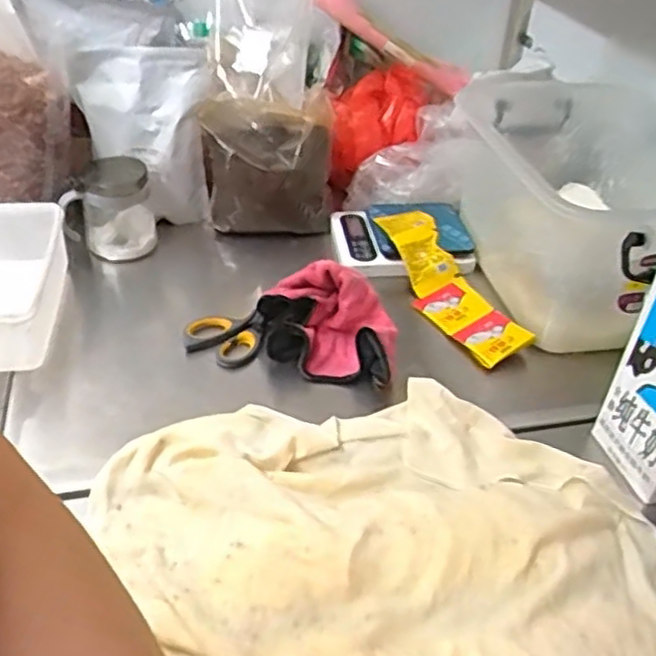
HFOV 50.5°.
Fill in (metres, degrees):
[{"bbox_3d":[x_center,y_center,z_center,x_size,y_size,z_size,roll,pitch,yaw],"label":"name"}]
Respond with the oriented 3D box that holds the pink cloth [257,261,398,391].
[{"bbox_3d":[0.000,-0.008,0.731,0.142,0.066,0.120,3,38,-1],"label":"pink cloth"}]

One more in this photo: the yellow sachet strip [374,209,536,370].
[{"bbox_3d":[0.135,-0.062,0.827,0.073,0.037,0.274,-11,41,-19],"label":"yellow sachet strip"}]

